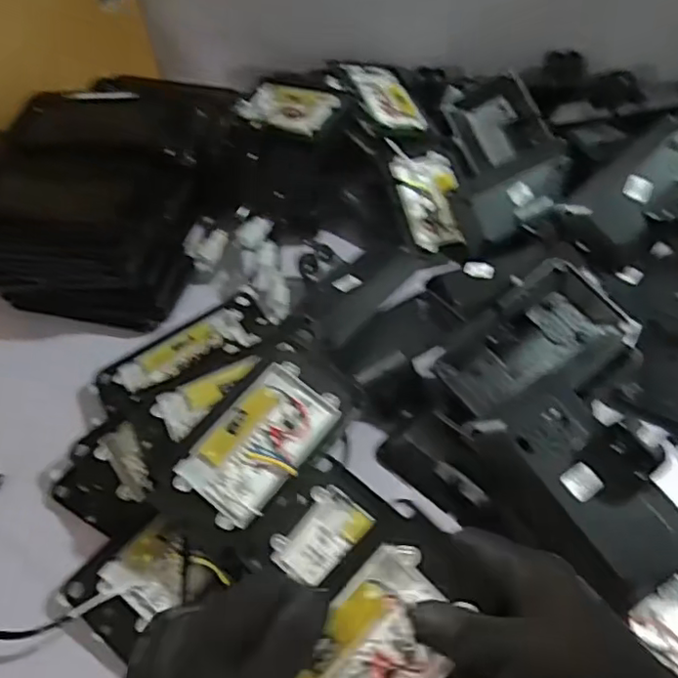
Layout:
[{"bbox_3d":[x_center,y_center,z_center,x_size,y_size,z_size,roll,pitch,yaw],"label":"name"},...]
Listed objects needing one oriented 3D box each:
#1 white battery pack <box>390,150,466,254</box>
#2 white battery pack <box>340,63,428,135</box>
[{"bbox_3d":[0.099,-0.151,0.655,0.065,0.007,0.117,-8,69,-2],"label":"white battery pack"},{"bbox_3d":[0.056,-0.293,0.739,0.070,0.016,0.155,-8,55,-20],"label":"white battery pack"}]

